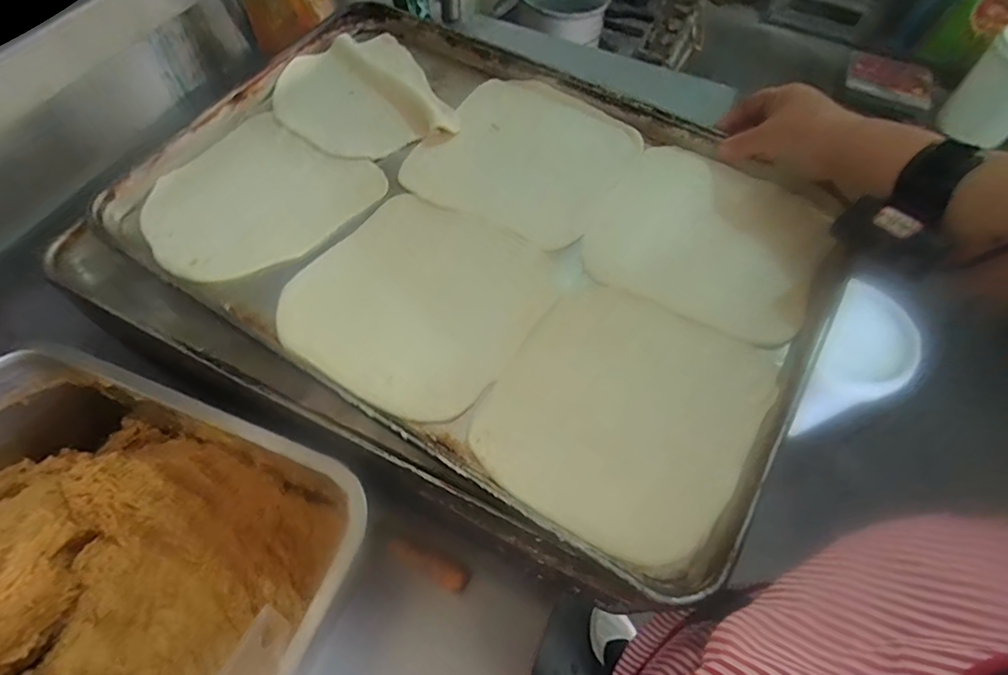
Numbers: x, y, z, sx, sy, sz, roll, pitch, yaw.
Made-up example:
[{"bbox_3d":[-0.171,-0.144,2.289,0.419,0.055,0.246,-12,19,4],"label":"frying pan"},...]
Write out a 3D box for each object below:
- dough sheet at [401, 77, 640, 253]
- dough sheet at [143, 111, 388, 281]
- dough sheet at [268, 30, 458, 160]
[{"bbox_3d":[0.019,-0.179,0.513,0.183,0.019,0.187,34,70,12],"label":"dough sheet"},{"bbox_3d":[-0.235,-0.133,0.483,0.170,0.020,0.189,36,64,17],"label":"dough sheet"},{"bbox_3d":[-0.153,-0.253,0.542,0.156,0.018,0.185,-27,64,-18],"label":"dough sheet"}]

